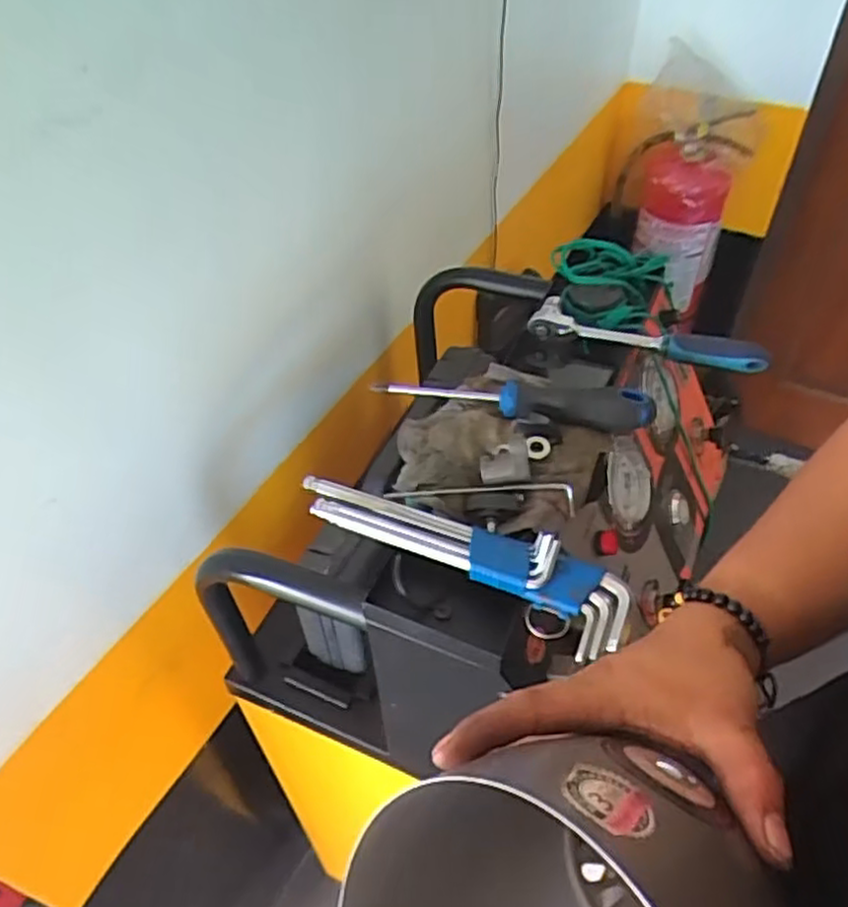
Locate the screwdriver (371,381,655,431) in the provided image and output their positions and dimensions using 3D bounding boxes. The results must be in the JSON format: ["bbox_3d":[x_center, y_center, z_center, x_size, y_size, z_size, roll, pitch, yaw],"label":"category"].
[{"bbox_3d":[0.064,-0.043,0.542,0.206,0.023,0.028,6,48,9],"label":"screwdriver"}]

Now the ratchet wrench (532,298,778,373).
[{"bbox_3d":[0.182,-0.096,0.595,0.187,0.027,0.033,16,50,17],"label":"ratchet wrench"}]

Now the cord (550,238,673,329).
[{"bbox_3d":[0.163,-0.151,0.656,0.108,0.039,0.120,10,48,12],"label":"cord"}]

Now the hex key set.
[{"bbox_3d":[0.022,0.057,0.462,0.218,0.034,0.051,23,52,22],"label":"hex key set"}]

